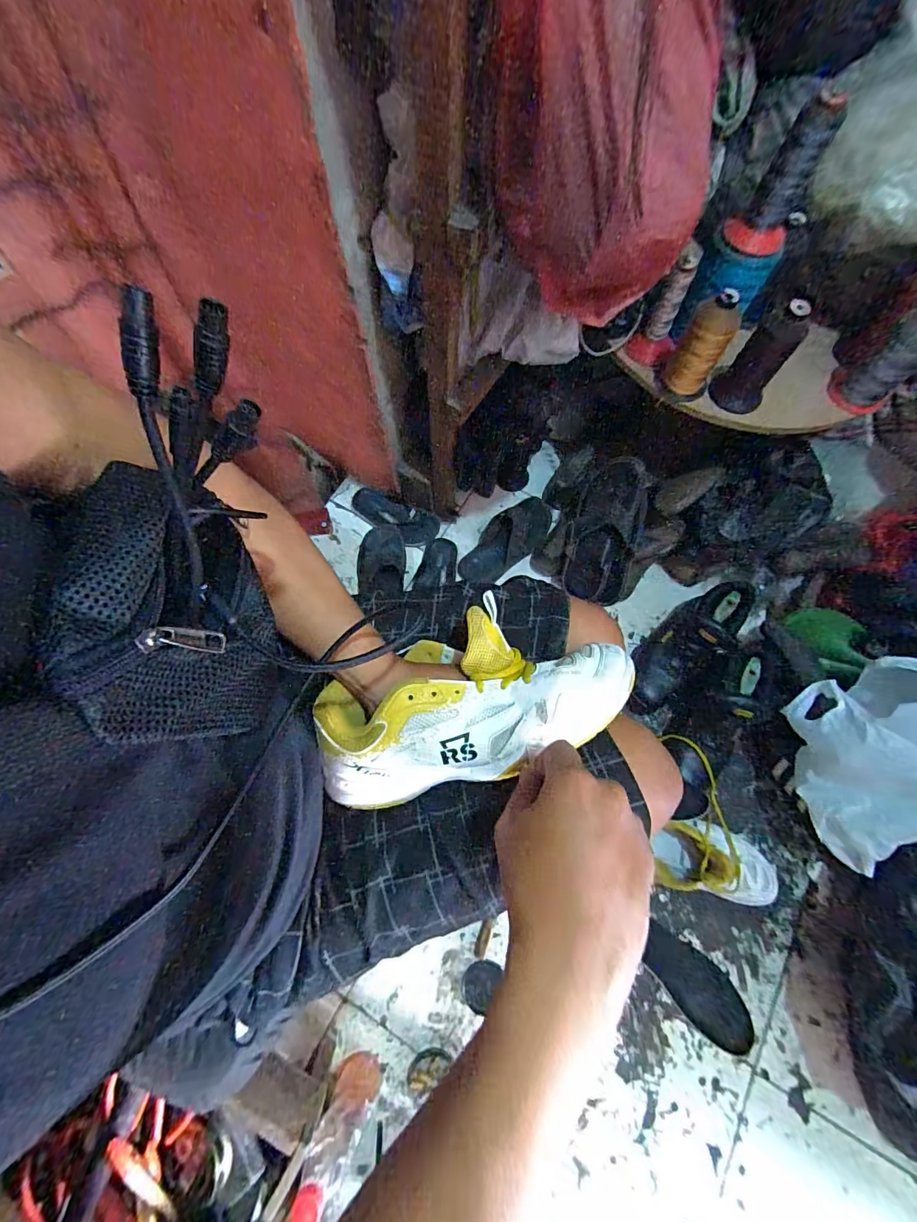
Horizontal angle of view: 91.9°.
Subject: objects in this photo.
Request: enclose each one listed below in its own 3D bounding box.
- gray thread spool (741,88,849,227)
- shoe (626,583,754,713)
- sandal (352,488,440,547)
[{"bbox_3d":[0.424,-0.564,0.548,0.054,0.110,0.051,30,73,8],"label":"gray thread spool"},{"bbox_3d":[0.429,0.065,0.851,0.096,0.085,0.295,42,103,11],"label":"shoe"},{"bbox_3d":[-0.144,-0.209,0.983,0.209,0.043,0.073,28,73,8],"label":"sandal"}]

